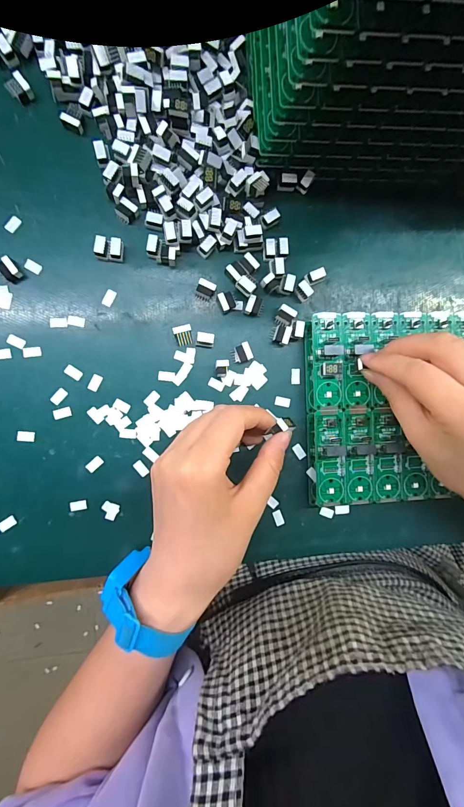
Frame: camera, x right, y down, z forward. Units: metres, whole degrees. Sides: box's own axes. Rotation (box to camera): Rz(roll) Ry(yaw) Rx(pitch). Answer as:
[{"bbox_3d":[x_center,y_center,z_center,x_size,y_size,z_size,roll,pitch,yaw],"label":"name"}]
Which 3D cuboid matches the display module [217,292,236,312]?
[{"bbox_3d":[-0.004,-0.073,0.253,0.011,0.009,0.012,-23,94,-5],"label":"display module"}]

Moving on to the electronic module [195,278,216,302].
[{"bbox_3d":[-0.019,-0.080,0.251,0.012,0.009,0.012,21,89,-7],"label":"electronic module"}]

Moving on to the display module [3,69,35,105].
[{"bbox_3d":[-0.138,-0.205,0.231,0.013,0.009,0.014,40,87,-6],"label":"display module"}]

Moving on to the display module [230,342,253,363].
[{"bbox_3d":[0.007,-0.036,0.256,0.014,0.010,0.013,-20,94,-6],"label":"display module"}]

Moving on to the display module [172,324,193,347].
[{"bbox_3d":[-0.035,-0.048,0.250,0.012,0.008,0.013,-11,93,-6],"label":"display module"}]

